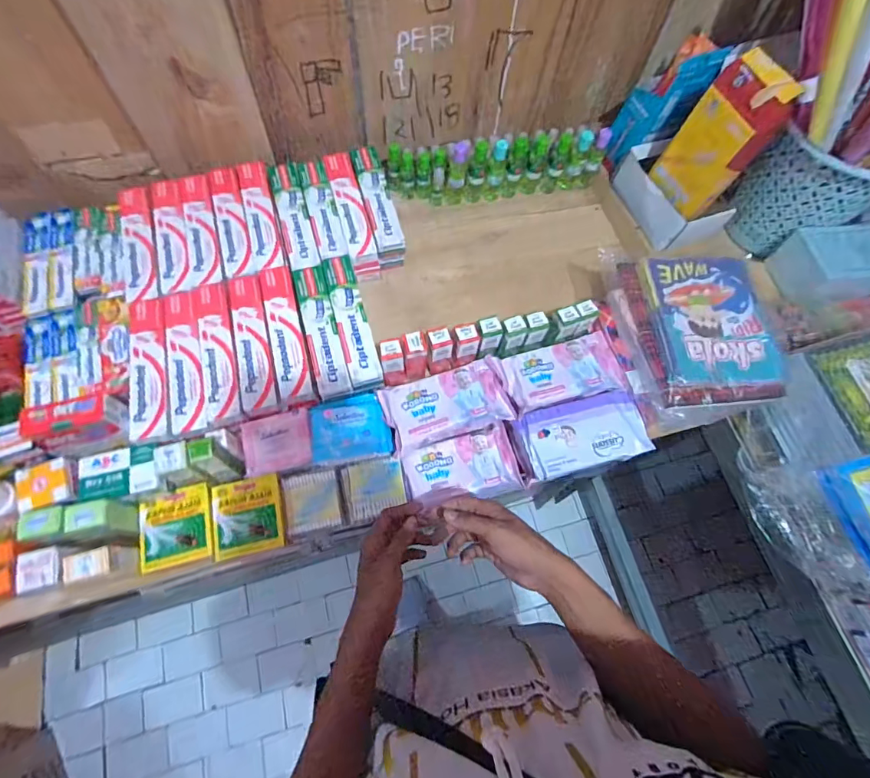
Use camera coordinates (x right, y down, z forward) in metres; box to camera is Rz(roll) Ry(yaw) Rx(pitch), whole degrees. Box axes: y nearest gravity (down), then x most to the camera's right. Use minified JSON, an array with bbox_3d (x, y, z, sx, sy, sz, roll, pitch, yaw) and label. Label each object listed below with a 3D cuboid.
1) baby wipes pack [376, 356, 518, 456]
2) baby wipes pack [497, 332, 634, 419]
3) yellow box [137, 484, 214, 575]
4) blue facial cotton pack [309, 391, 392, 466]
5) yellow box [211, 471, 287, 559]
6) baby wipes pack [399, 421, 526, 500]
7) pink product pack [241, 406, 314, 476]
[{"bbox_3d":[0.018,0.022,0.654,0.176,0.036,0.101,-17,70,-9],"label":"baby wipes pack"},{"bbox_3d":[0.190,-0.026,0.679,0.181,0.037,0.096,-15,69,-9],"label":"baby wipes pack"},{"bbox_3d":[-0.327,0.173,0.575,0.083,0.008,0.091,-13,69,-8],"label":"yellow box"},{"bbox_3d":[-0.117,0.057,0.628,0.104,0.035,0.088,-14,69,-8],"label":"blue facial cotton pack"},{"bbox_3d":[-0.241,0.163,0.584,0.085,0.013,0.092,-12,69,-8],"label":"yellow box"},{"bbox_3d":[0.041,0.114,0.656,0.161,0.039,0.095,-14,69,-8],"label":"baby wipes pack"},{"bbox_3d":[-0.213,0.071,0.617,0.088,0.011,0.078,-13,69,-8],"label":"pink product pack"}]

